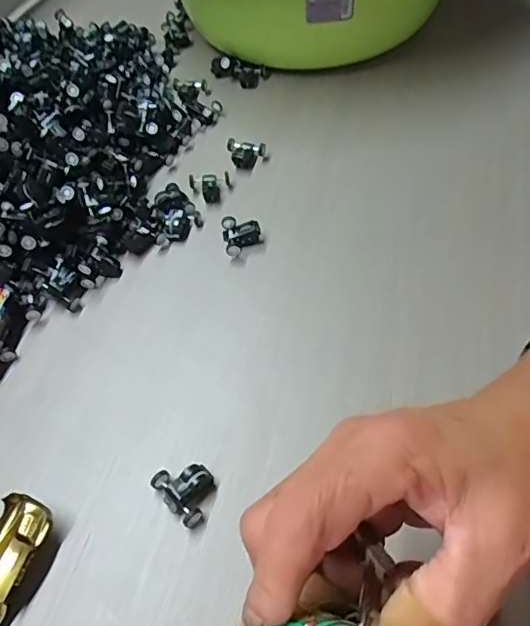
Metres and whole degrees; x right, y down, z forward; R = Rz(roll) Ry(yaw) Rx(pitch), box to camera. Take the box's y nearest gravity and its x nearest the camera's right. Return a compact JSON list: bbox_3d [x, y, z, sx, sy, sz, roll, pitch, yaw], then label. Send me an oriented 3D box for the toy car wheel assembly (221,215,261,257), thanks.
[{"bbox_3d":[-0.017,-0.057,0.406,0.027,0.016,0.033,-12,53,-6],"label":"toy car wheel assembly"}]

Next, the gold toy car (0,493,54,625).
[{"bbox_3d":[-0.129,0.119,0.272,0.032,0.018,0.058,16,55,15],"label":"gold toy car"}]

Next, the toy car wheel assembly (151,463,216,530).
[{"bbox_3d":[-0.041,0.089,0.290,0.033,0.012,0.027,34,62,26],"label":"toy car wheel assembly"}]

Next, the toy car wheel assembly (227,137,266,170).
[{"bbox_3d":[-0.018,-0.132,0.465,0.032,0.009,0.025,13,55,13],"label":"toy car wheel assembly"}]

